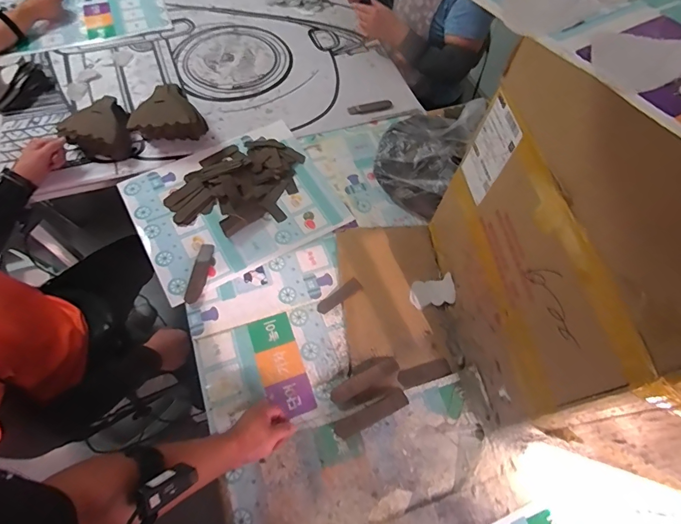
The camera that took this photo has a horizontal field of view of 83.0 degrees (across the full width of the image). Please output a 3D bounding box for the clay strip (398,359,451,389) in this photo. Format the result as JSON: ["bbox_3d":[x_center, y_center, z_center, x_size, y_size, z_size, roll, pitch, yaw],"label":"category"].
[{"bbox_3d":[0.165,0.216,0.753,0.102,0.005,0.035,-15,64,-10],"label":"clay strip"}]

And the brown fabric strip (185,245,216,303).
[{"bbox_3d":[-0.301,0.022,0.829,0.032,0.009,0.139,6,62,1],"label":"brown fabric strip"}]

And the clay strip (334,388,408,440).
[{"bbox_3d":[0.058,0.277,0.700,0.140,0.009,0.034,-25,66,-15],"label":"clay strip"}]

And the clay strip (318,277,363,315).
[{"bbox_3d":[-0.003,0.074,0.822,0.105,0.004,0.030,-36,69,-13],"label":"clay strip"}]

